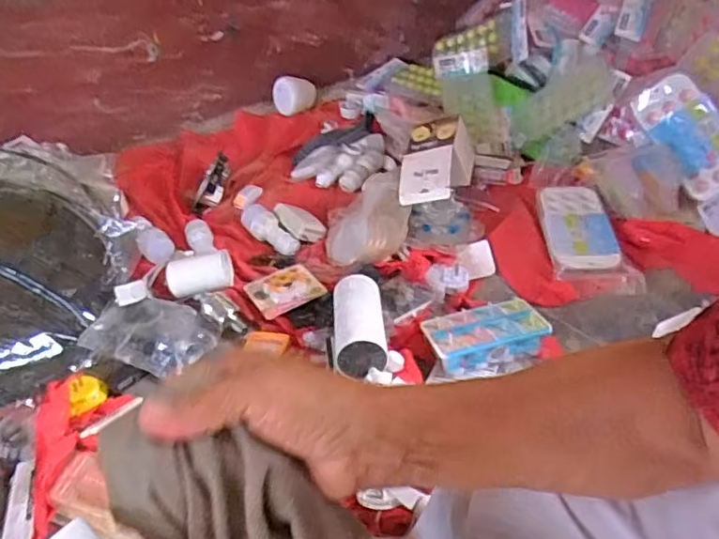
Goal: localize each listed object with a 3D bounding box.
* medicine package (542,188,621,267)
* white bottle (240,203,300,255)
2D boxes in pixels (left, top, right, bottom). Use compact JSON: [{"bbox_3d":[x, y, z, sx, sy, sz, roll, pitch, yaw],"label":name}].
[{"bbox_3d":[0.424,-0.092,1.151,0.116,0.013,0.229,1,44,4],"label":"medicine package"},{"bbox_3d":[-0.172,-0.076,1.159,0.139,0.042,0.051,37,56,13],"label":"white bottle"}]

